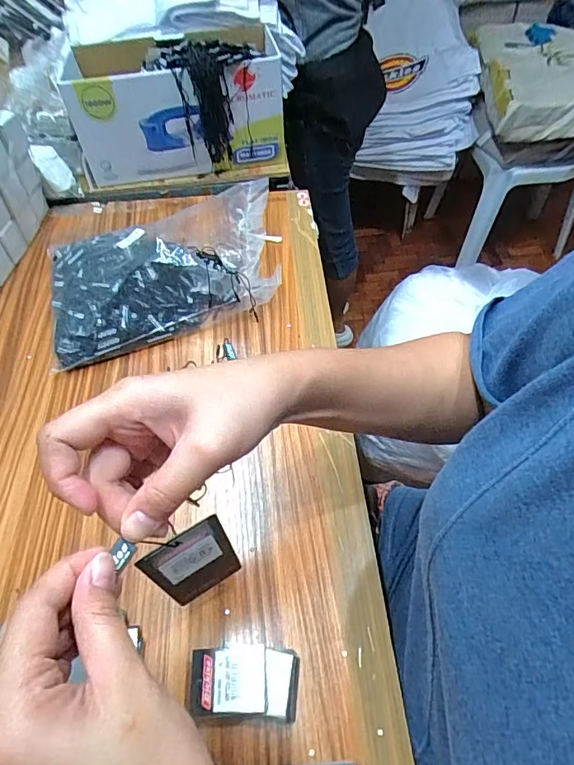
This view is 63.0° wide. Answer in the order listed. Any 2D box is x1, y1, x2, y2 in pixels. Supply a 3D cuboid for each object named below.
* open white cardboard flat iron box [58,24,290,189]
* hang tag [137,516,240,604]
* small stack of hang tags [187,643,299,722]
[{"bbox_3d":[-0.143,-0.372,0.633,0.267,0.173,0.121,-6,54,-3],"label":"open white cardboard flat iron box"},{"bbox_3d":[-0.055,0.110,0.283,0.047,0.080,0.004,-30,50,-16],"label":"hang tag"},{"bbox_3d":[-0.028,0.203,0.320,0.071,0.024,0.040,3,54,3],"label":"small stack of hang tags"}]

